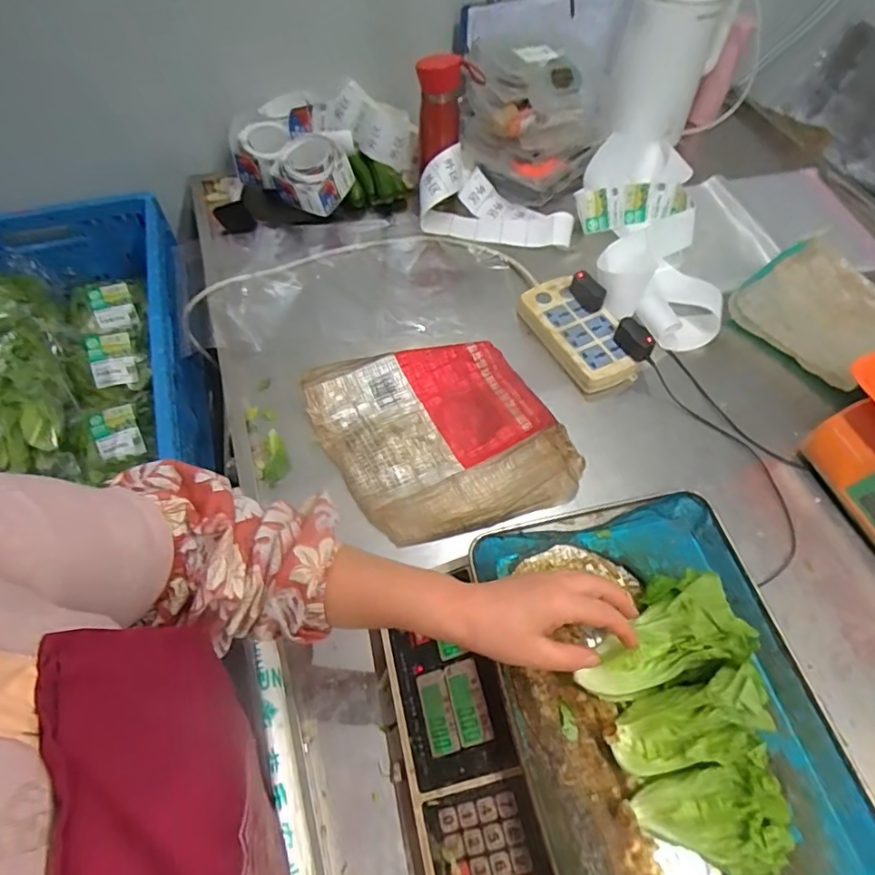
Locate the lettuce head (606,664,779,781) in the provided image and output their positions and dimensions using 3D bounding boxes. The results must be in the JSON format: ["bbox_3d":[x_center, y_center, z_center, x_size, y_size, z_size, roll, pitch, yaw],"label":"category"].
[{"bbox_3d":[0.186,0.212,0.403,0.116,0.045,0.051,-30,61,13],"label":"lettuce head"}]

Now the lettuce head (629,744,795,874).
[{"bbox_3d":[0.196,0.275,0.373,0.093,0.049,0.085,-16,60,-10],"label":"lettuce head"}]

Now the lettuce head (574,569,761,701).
[{"bbox_3d":[0.170,0.154,0.424,0.132,0.052,0.075,-17,61,-10],"label":"lettuce head"}]

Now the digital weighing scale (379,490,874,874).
[{"bbox_3d":[0.131,0.242,0.468,0.328,0.109,0.326,-11,59,-8],"label":"digital weighing scale"}]

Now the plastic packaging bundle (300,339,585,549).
[{"bbox_3d":[0.005,-0.005,0.675,0.278,0.031,0.262,-18,61,-11],"label":"plastic packaging bundle"}]

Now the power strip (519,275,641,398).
[{"bbox_3d":[0.195,-0.145,0.754,0.099,0.032,0.181,-25,63,-14],"label":"power strip"}]

